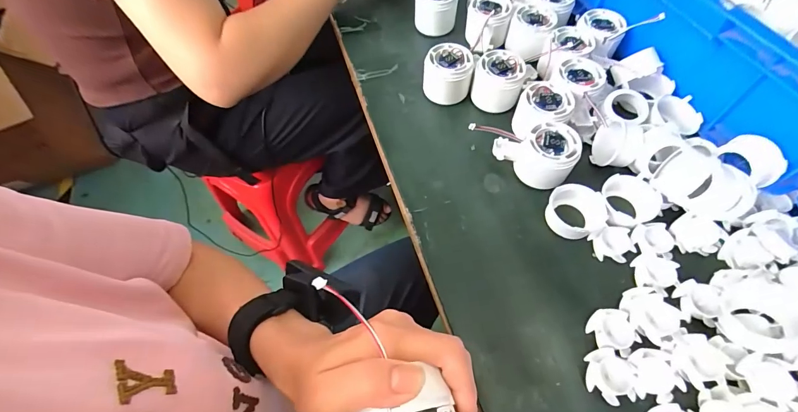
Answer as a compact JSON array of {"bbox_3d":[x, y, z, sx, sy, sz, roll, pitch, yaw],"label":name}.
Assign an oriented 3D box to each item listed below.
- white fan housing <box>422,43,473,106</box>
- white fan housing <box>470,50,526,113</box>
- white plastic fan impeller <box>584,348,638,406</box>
[{"bbox_3d":[0.061,-0.163,0.459,0.059,0.052,0.054,5,61,5],"label":"white fan housing"},{"bbox_3d":[0.119,-0.153,0.452,0.056,0.050,0.053,8,61,7],"label":"white fan housing"},{"bbox_3d":[0.175,0.141,0.305,0.039,0.009,0.038,26,64,16],"label":"white plastic fan impeller"}]

